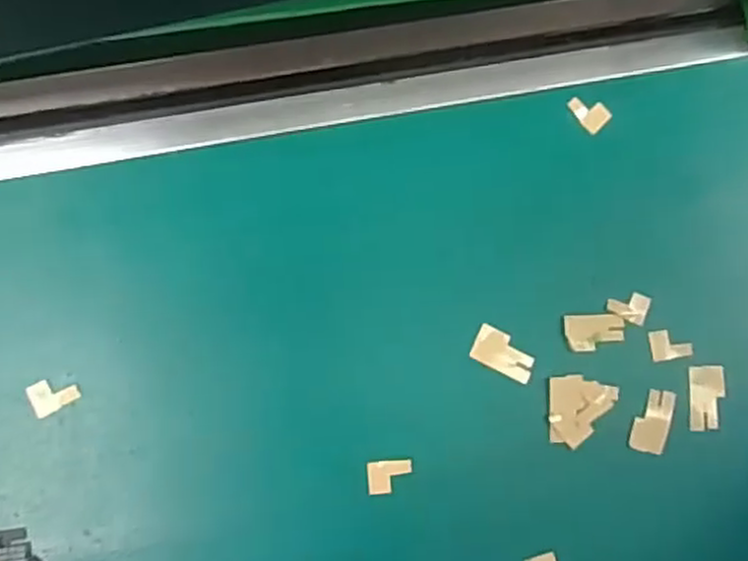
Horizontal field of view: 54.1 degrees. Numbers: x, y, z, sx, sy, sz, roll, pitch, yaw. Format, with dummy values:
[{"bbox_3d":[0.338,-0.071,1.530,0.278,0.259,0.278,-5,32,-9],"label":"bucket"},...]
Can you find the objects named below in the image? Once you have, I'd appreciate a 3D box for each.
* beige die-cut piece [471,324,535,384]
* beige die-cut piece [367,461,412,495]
[{"bbox_3d":[0.056,0.031,0.313,0.028,0.005,0.016,26,90,-9],"label":"beige die-cut piece"},{"bbox_3d":[0.007,0.081,0.302,0.018,0.004,0.014,-4,83,-6],"label":"beige die-cut piece"}]

